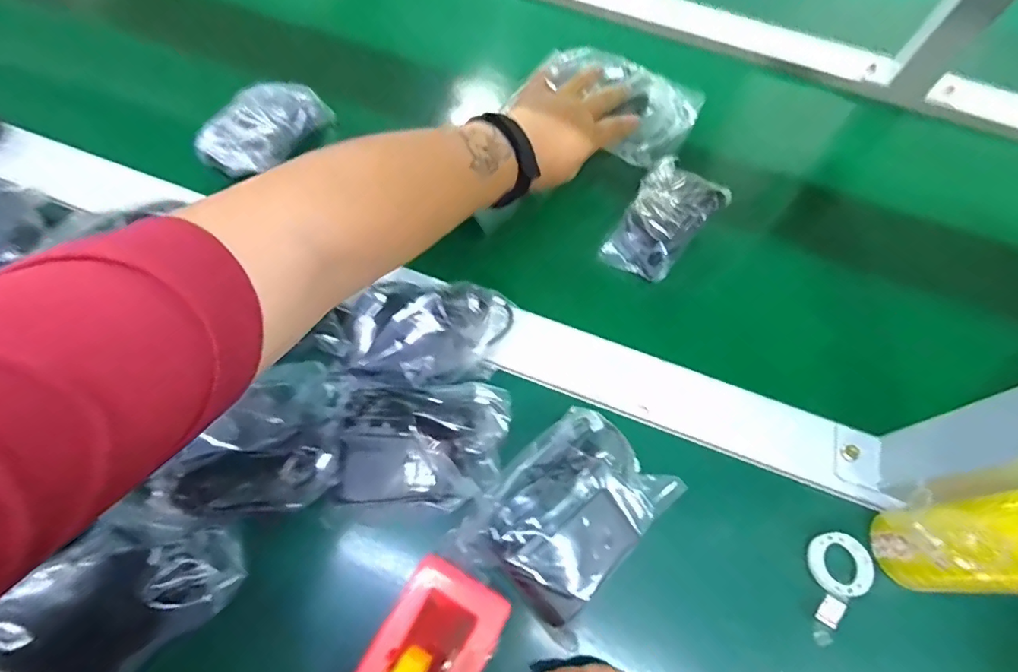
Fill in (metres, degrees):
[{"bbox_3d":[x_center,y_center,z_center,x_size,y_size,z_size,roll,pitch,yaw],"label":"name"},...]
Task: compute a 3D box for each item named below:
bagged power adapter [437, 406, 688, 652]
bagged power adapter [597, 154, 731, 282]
[{"bbox_3d":[0.036,0.108,0.303,0.088,0.027,0.120,39,67,16],"label":"bagged power adapter"},{"bbox_3d":[0.131,-0.100,0.427,0.065,0.037,0.106,36,66,14],"label":"bagged power adapter"}]

